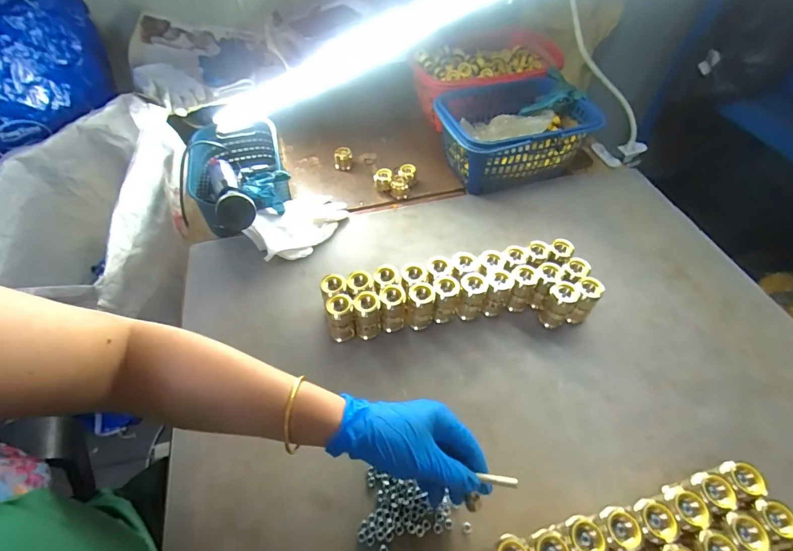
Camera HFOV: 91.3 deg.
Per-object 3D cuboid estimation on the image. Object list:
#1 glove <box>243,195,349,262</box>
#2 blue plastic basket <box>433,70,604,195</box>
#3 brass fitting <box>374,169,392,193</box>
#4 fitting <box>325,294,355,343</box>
[{"bbox_3d":[-0.149,-0.086,0.600,0.097,0.051,0.162,36,60,25],"label":"glove"},{"bbox_3d":[0.200,-0.247,0.685,0.252,0.114,0.190,-8,52,-6],"label":"blue plastic basket"},{"bbox_3d":[-0.024,-0.167,0.682,0.029,0.028,0.035,-2,52,-2],"label":"brass fitting"},{"bbox_3d":[-0.068,0.052,0.479,0.031,0.055,0.029,-14,53,-11],"label":"fitting"}]

